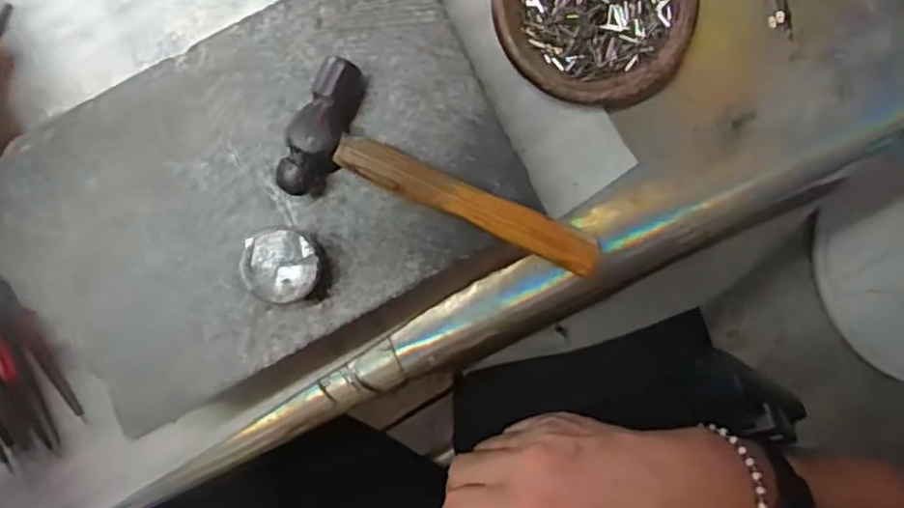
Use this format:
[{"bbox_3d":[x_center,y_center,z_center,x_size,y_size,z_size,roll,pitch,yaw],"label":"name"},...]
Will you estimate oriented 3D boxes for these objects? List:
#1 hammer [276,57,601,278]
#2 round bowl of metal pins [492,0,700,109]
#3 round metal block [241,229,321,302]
[{"bbox_3d":[-0.003,-0.027,0.313,0.153,0.019,0.061,29,89,-2],"label":"hammer"},{"bbox_3d":[0.080,-0.140,0.375,0.109,0.019,0.111,-7,90,-2],"label":"round bowl of metal pins"},{"bbox_3d":[-0.078,0.005,0.311,0.033,0.021,0.032,-2,91,-3],"label":"round metal block"}]

